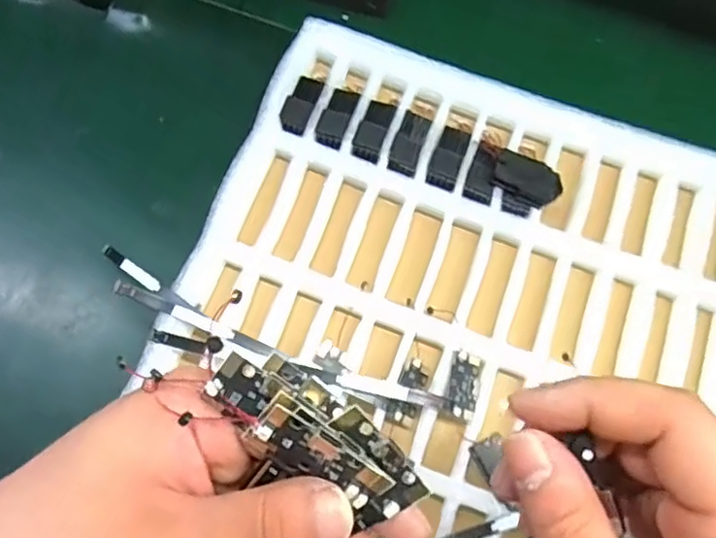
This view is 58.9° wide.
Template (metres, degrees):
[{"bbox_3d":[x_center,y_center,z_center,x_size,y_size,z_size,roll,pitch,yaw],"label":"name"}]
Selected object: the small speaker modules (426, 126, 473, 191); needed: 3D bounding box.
[{"bbox_3d":[0.058,-0.070,0.398,0.019,0.006,0.041,20,72,5],"label":"small speaker modules"}]

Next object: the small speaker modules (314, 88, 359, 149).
[{"bbox_3d":[-0.013,-0.097,0.402,0.018,0.004,0.042,20,72,5],"label":"small speaker modules"}]

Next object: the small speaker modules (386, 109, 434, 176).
[{"bbox_3d":[0.033,-0.079,0.399,0.019,0.004,0.042,18,72,4],"label":"small speaker modules"}]

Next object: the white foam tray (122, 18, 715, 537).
[{"bbox_3d":[0.062,0.045,0.380,0.348,0.052,0.345,20,72,5],"label":"white foam tray"}]

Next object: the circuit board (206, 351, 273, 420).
[{"bbox_3d":[-0.035,0.036,0.193,0.018,0.004,0.015,34,101,5],"label":"circuit board"}]

